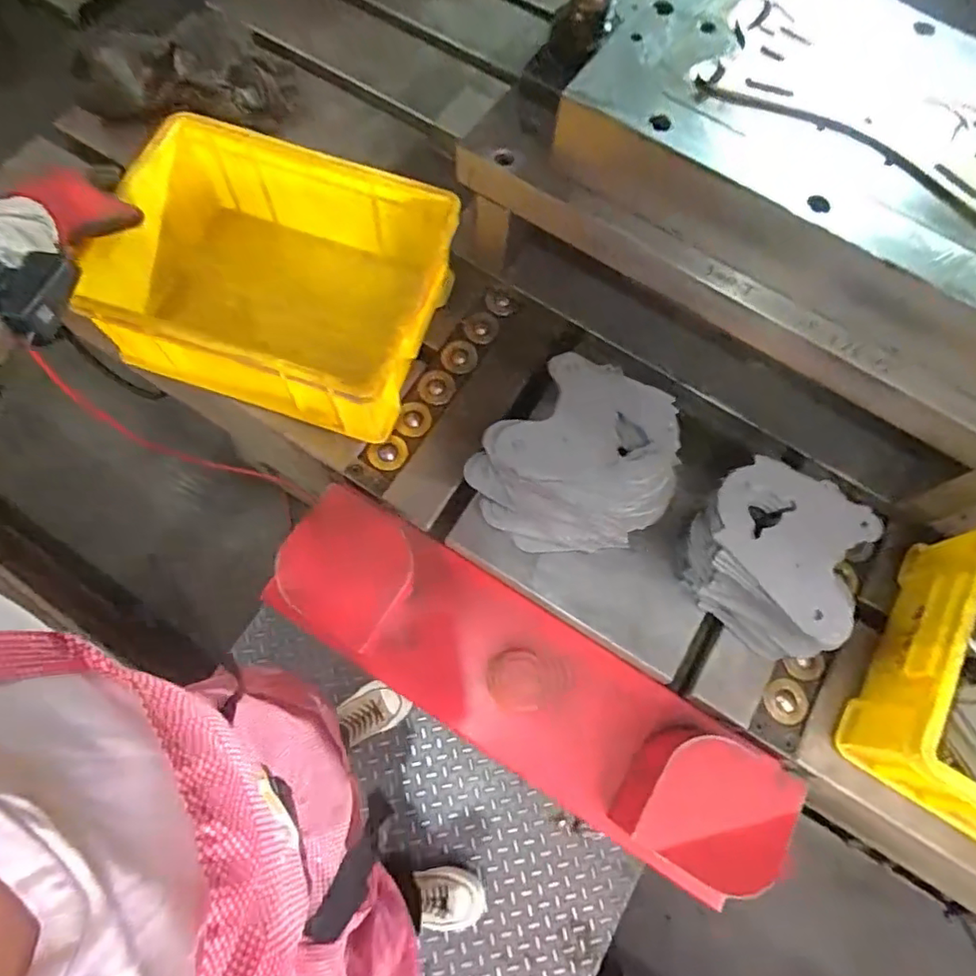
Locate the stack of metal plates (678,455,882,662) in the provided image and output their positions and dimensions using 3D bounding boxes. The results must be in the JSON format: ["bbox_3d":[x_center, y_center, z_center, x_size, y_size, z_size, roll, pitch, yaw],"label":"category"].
[{"bbox_3d":[0.269,0.069,0.582,0.155,0.122,0.138,26,71,7],"label":"stack of metal plates"}]

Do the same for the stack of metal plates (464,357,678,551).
[{"bbox_3d":[0.094,-0.016,0.606,0.169,0.137,0.173,40,73,12],"label":"stack of metal plates"}]

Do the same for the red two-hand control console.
[{"bbox_3d":[0.036,0.185,0.579,0.511,0.117,0.151,31,72,9],"label":"red two-hand control console"}]

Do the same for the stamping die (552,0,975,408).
[{"bbox_3d":[0.335,-0.308,0.565,0.476,0.101,0.342,32,72,9],"label":"stamping die"}]

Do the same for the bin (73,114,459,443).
[{"bbox_3d":[-0.244,-0.234,0.679,0.392,0.140,0.263,19,70,5],"label":"bin"}]

